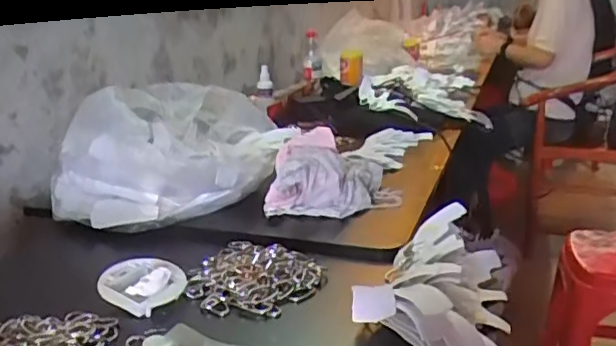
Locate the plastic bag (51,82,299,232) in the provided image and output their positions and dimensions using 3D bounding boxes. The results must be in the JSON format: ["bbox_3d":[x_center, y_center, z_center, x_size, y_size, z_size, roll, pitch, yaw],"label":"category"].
[{"bbox_3d":[-0.200,-0.037,0.857,0.293,0.152,0.257,2,18,13],"label":"plastic bag"}]

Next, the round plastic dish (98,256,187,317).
[{"bbox_3d":[-0.176,0.116,0.609,0.070,0.030,0.076,6,19,22],"label":"round plastic dish"}]

